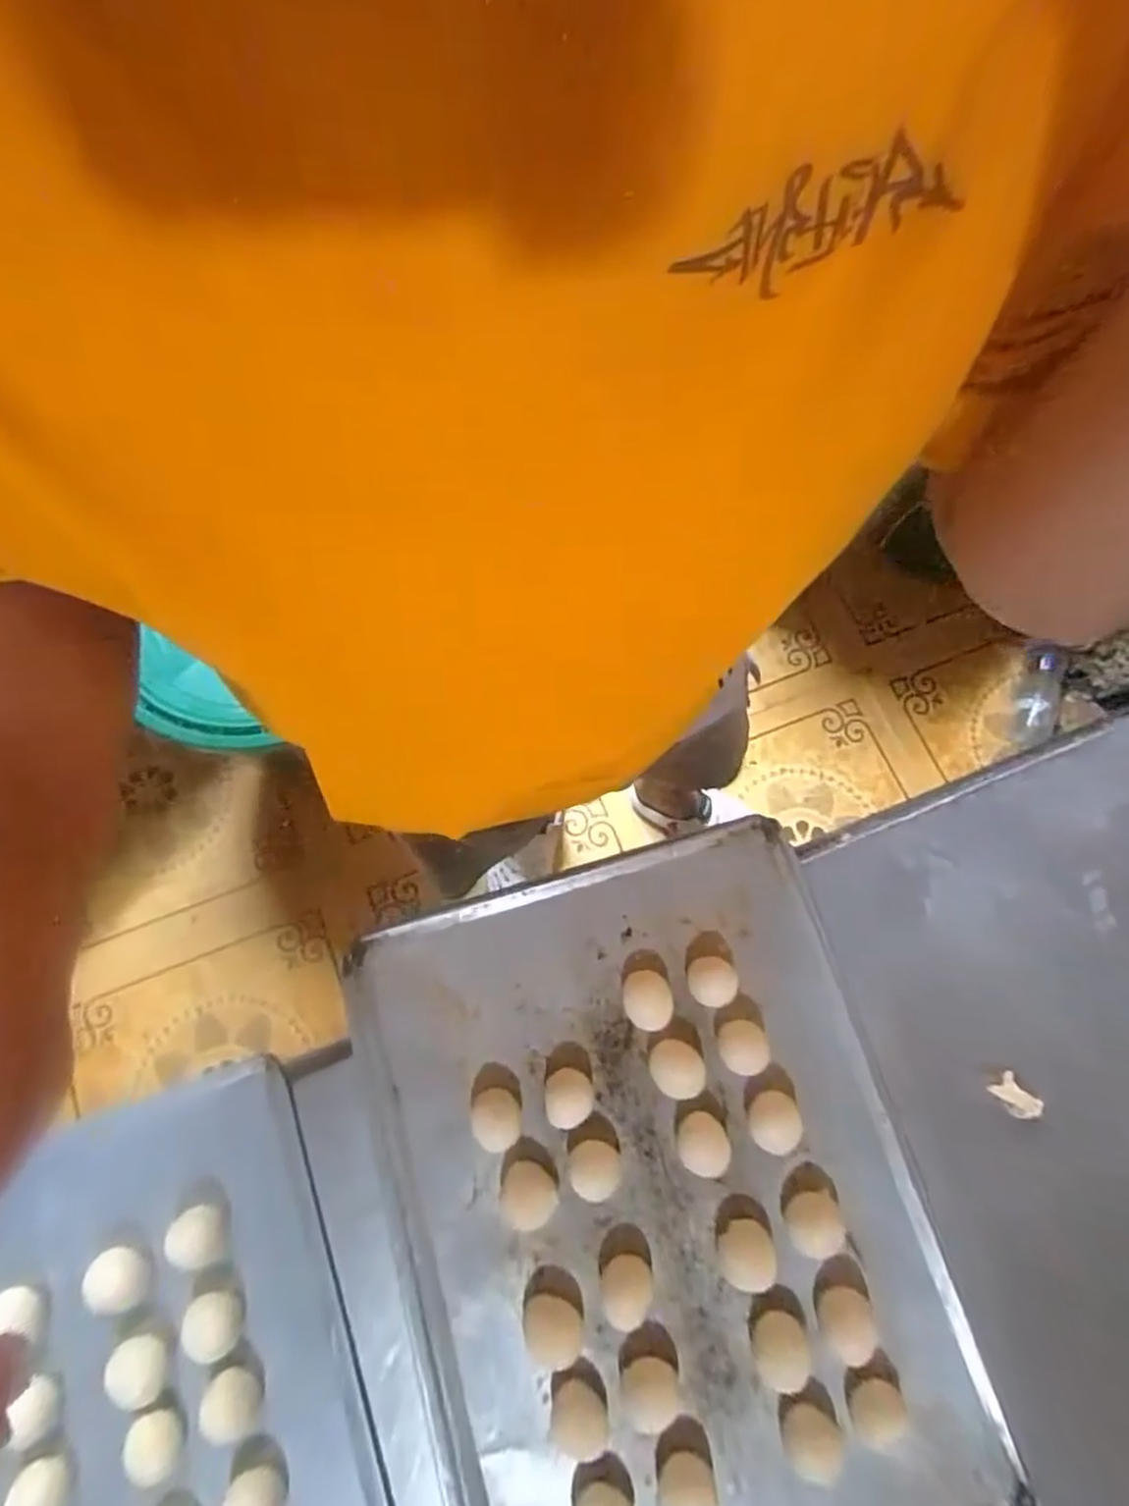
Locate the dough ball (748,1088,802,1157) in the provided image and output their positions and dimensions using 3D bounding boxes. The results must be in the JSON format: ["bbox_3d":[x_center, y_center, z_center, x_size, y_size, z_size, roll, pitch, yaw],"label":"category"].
[{"bbox_3d":[0.143,0.250,0.466,0.031,0.022,0.036,34,76,7],"label":"dough ball"}]

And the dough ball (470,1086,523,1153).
[{"bbox_3d":[-0.046,0.246,0.465,0.032,0.027,0.039,-4,75,-3],"label":"dough ball"}]

